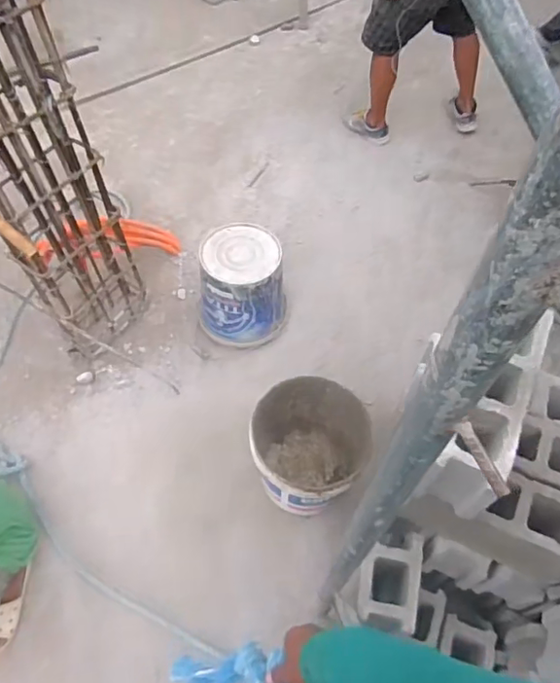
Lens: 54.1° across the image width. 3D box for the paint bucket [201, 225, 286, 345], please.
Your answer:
[{"bbox_3d":[-0.132,-0.187,1.810,0.287,0.306,0.293,-4,58,-2],"label":"paint bucket"}]

